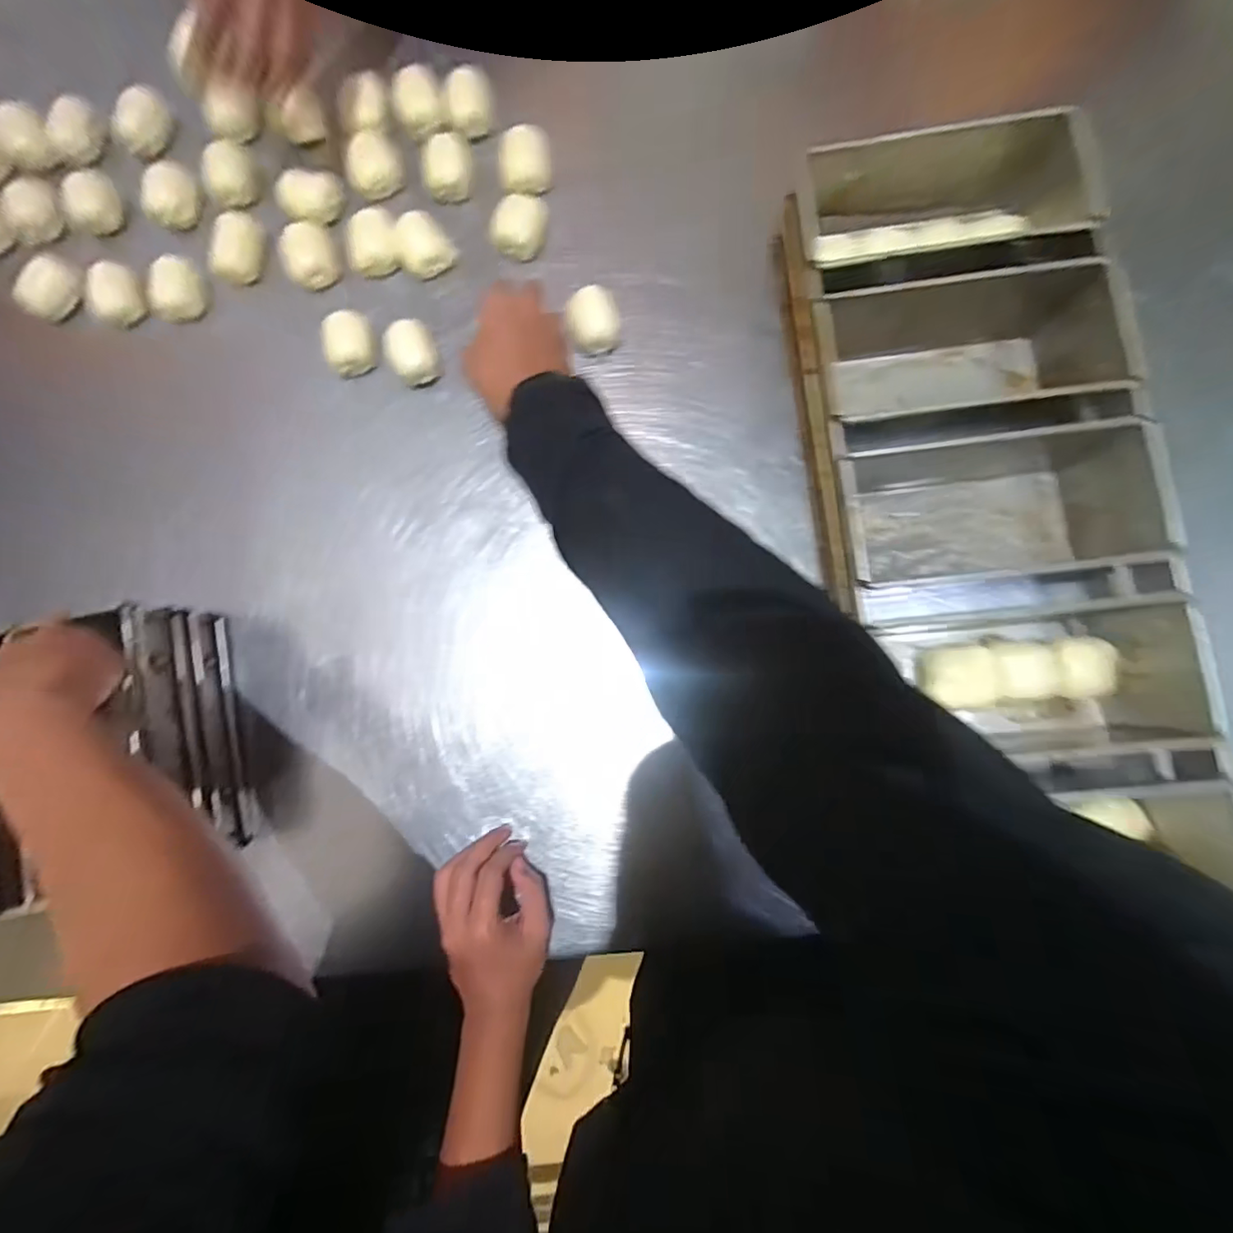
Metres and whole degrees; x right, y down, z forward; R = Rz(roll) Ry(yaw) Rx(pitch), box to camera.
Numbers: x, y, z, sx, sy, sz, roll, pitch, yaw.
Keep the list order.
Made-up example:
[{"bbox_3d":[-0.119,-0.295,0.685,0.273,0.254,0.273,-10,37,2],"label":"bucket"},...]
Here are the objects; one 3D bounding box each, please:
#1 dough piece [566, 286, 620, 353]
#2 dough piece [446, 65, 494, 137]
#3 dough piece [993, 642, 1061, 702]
[{"bbox_3d":[-0.020,-0.261,0.488,0.046,0.040,0.045,-1,83,5],"label":"dough piece"},{"bbox_3d":[-0.138,-0.484,0.517,0.041,0.032,0.040,-1,83,5],"label":"dough piece"},{"bbox_3d":[0.321,0.043,0.438,0.043,0.030,0.043,-4,82,4],"label":"dough piece"}]

